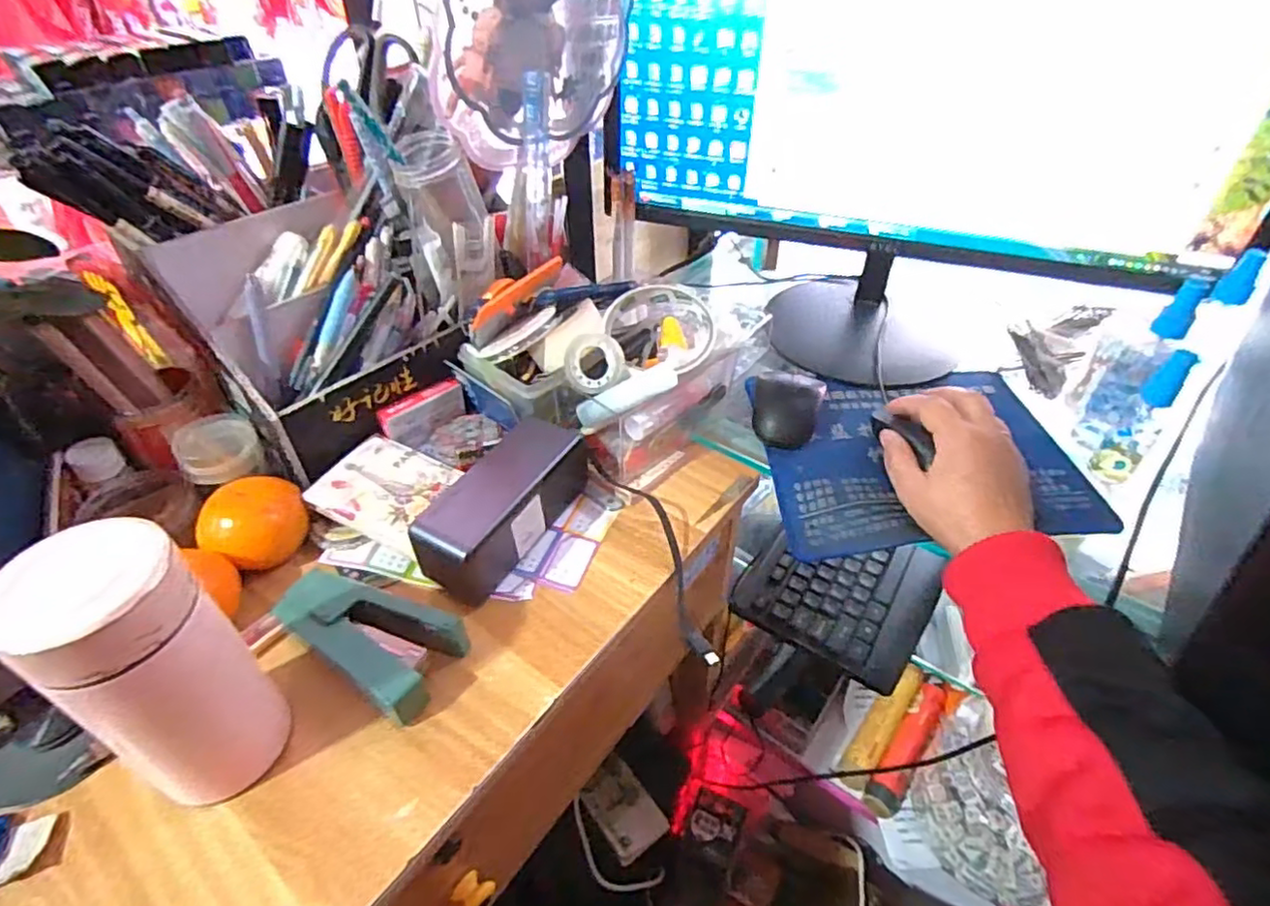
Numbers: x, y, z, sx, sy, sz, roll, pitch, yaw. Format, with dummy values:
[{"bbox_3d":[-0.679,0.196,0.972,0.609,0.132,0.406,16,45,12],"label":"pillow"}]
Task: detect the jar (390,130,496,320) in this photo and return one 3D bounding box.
[{"bbox_3d":[-0.139,-0.174,0.476,0.060,0.137,0.058,-11,9,-10],"label":"jar"}]

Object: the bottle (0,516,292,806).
[{"bbox_3d":[-0.217,0.102,0.295,0.063,0.149,0.064,31,50,32],"label":"bottle"}]

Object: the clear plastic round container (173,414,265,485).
[{"bbox_3d":[-0.295,-0.004,0.455,0.049,0.029,0.047,-1,41,1],"label":"clear plastic round container"}]

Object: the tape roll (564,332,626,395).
[{"bbox_3d":[-0.029,-0.066,0.470,0.044,0.043,0.009,11,9,12],"label":"tape roll"}]

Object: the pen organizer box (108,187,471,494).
[{"bbox_3d":[-0.238,-0.096,0.485,0.134,0.132,0.161,30,50,31],"label":"pen organizer box"}]

